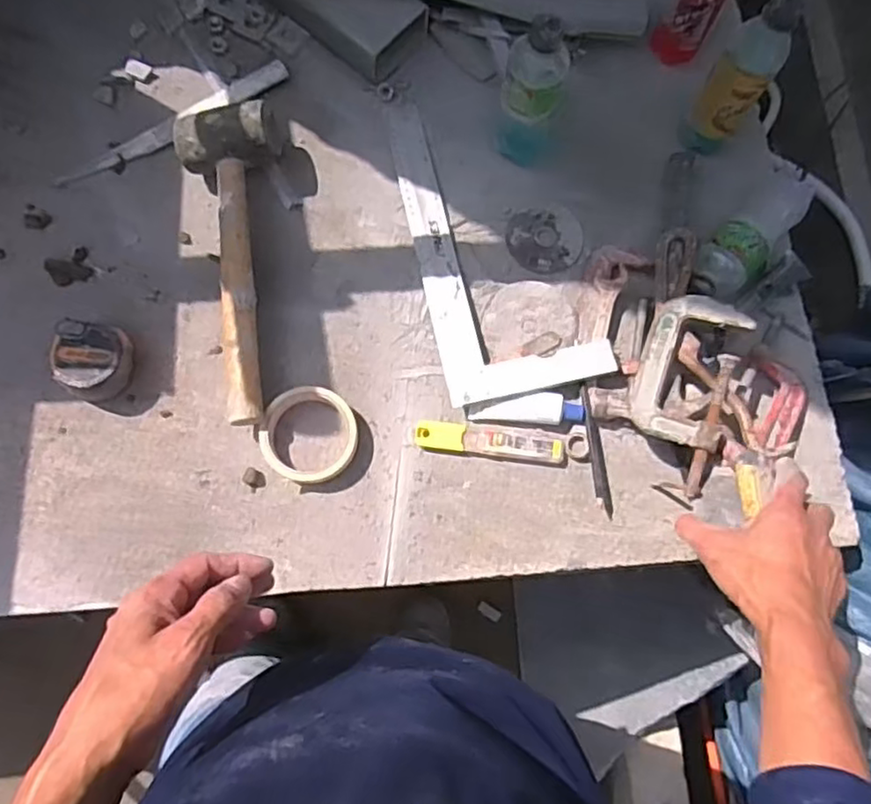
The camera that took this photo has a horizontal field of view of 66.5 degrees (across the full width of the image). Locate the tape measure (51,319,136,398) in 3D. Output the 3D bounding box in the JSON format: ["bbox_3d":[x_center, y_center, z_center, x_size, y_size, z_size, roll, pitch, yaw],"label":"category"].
[{"bbox_3d":[-0.338,-0.039,0.652,0.069,0.045,0.077,12,77,1],"label":"tape measure"}]

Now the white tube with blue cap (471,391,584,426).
[{"bbox_3d":[0.092,0.007,0.662,0.110,0.018,0.030,3,78,2],"label":"white tube with blue cap"}]

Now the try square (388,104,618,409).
[{"bbox_3d":[0.055,-0.176,0.707,0.163,0.009,0.352,-13,73,-4],"label":"try square"}]

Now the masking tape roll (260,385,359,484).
[{"bbox_3d":[-0.122,0.032,0.651,0.091,0.029,0.092,1,77,-2],"label":"masking tape roll"}]

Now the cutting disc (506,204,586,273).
[{"bbox_3d":[0.120,-0.176,0.718,0.079,0.004,0.080,1,77,-2],"label":"cutting disc"}]

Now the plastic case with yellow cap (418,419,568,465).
[{"bbox_3d":[0.055,0.038,0.662,0.147,0.018,0.031,7,77,-1],"label":"plastic case with yellow cap"}]

